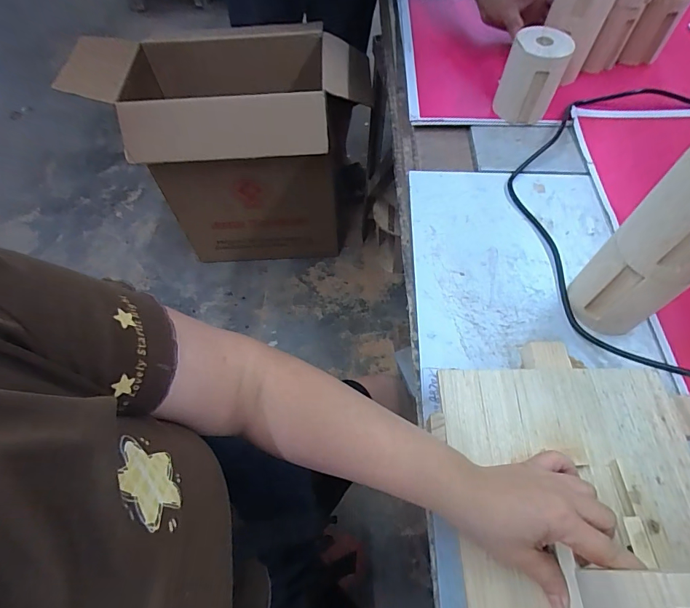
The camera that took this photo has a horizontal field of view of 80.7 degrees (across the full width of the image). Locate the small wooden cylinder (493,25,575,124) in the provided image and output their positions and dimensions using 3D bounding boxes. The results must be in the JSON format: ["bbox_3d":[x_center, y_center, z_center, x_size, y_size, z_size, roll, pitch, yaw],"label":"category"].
[{"bbox_3d":[0.273,-0.334,0.600,0.081,0.109,0.062,17,62,12],"label":"small wooden cylinder"}]

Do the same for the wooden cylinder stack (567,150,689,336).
[{"bbox_3d":[0.291,-0.048,0.378,0.078,0.201,0.079,-27,62,-13],"label":"wooden cylinder stack"}]

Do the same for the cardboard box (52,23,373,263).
[{"bbox_3d":[-0.268,-0.415,1.178,0.614,0.600,0.415,-2,59,1],"label":"cardboard box"}]

